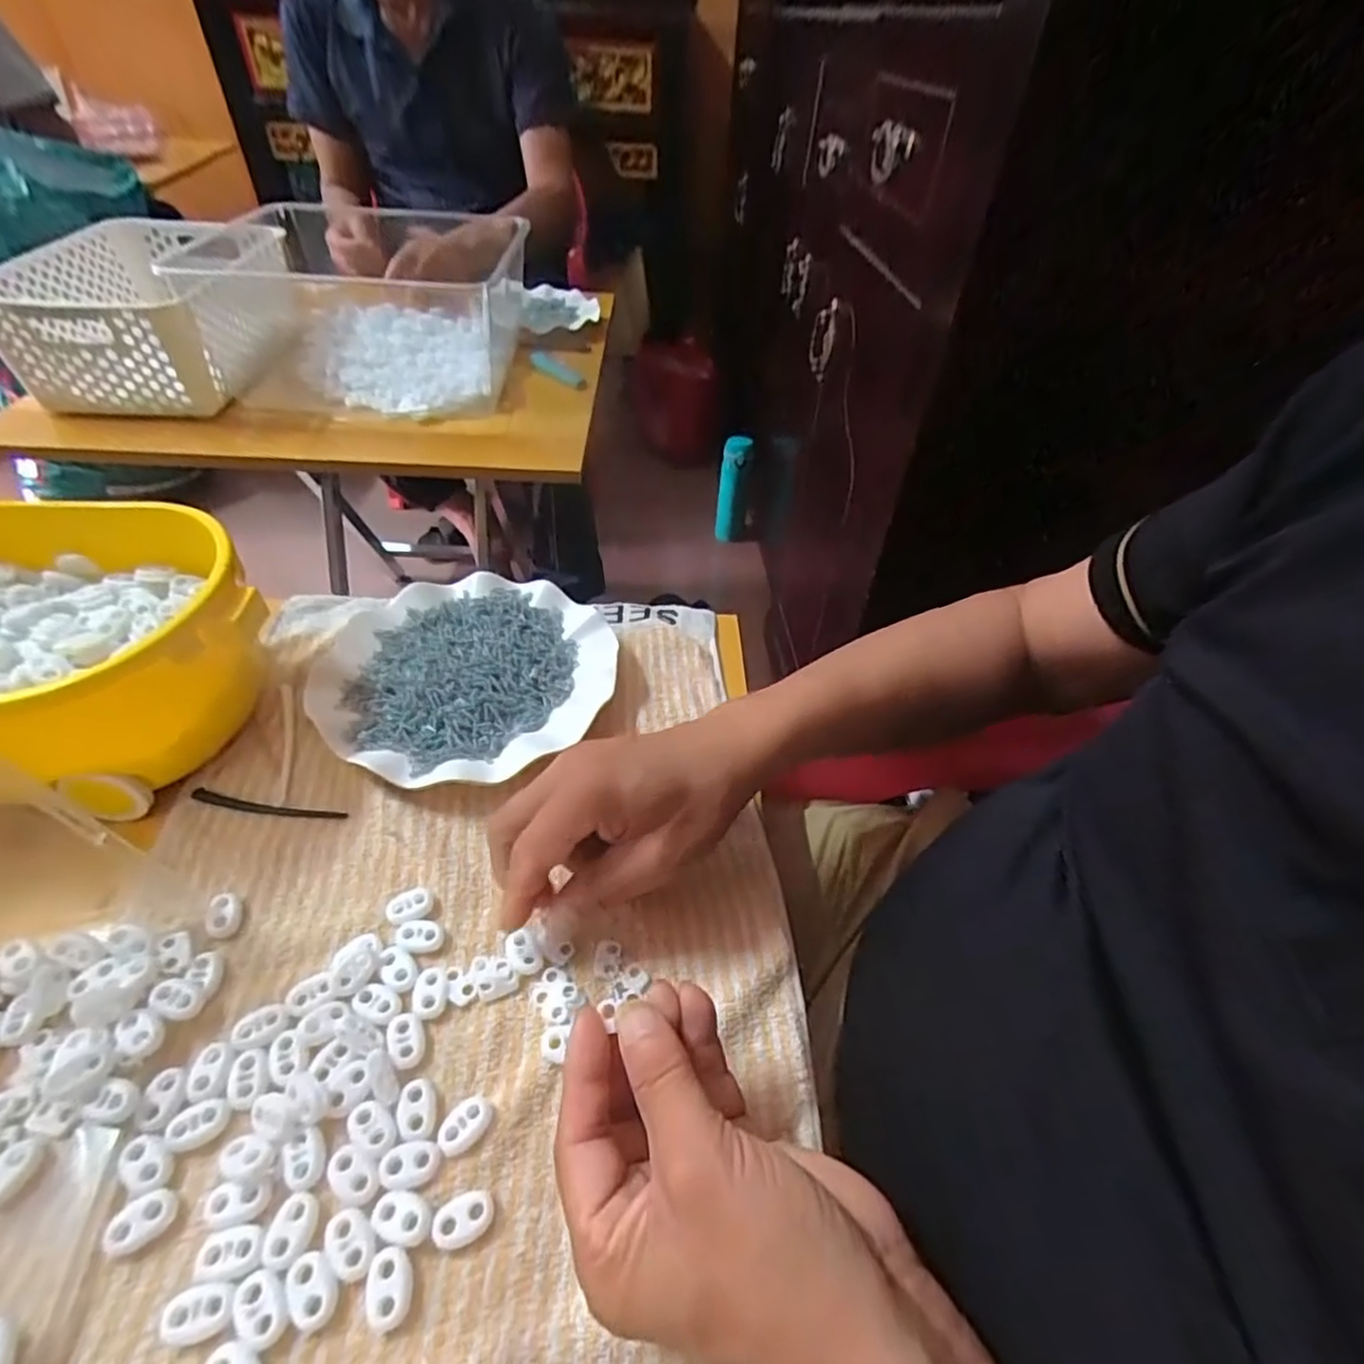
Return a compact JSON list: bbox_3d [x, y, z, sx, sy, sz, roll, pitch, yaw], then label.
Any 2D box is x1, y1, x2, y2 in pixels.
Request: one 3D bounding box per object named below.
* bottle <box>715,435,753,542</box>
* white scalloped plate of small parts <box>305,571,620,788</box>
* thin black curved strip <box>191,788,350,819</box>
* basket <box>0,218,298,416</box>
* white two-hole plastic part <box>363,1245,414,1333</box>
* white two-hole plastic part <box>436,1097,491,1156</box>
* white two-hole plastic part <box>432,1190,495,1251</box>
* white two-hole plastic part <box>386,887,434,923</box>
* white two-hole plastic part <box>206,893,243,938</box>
[{"bbox_3d":[0.114,-0.414,1.490,0.066,0.250,0.057,6,45,2],"label":"bottle"},{"bbox_3d":[-0.138,-0.008,0.438,0.170,0.022,0.179,2,46,-2],"label":"white scalloped plate of small parts"},{"bbox_3d":[-0.233,0.069,0.375,0.088,0.004,0.010,8,47,4],"label":"thin black curved strip"},{"bbox_3d":[-0.573,-0.412,0.739,0.229,0.103,0.313,-5,46,-9],"label":"basket"},{"bbox_3d":[-0.104,0.216,0.239,0.016,0.005,0.022,-3,47,-6],"label":"white two-hole plastic part"},{"bbox_3d":[-0.088,0.181,0.273,0.022,0.005,0.015,-30,55,-28],"label":"white two-hole plastic part"},{"bbox_3d":[-0.083,0.204,0.254,0.022,0.005,0.016,-13,49,-15],"label":"white two-hole plastic part"},{"bbox_3d":[-0.137,0.113,0.336,0.022,0.005,0.016,-17,50,-18],"label":"white two-hole plastic part"},{"bbox_3d":[-0.224,0.114,0.326,0.015,0.008,0.021,-17,50,-18],"label":"white two-hole plastic part"}]

